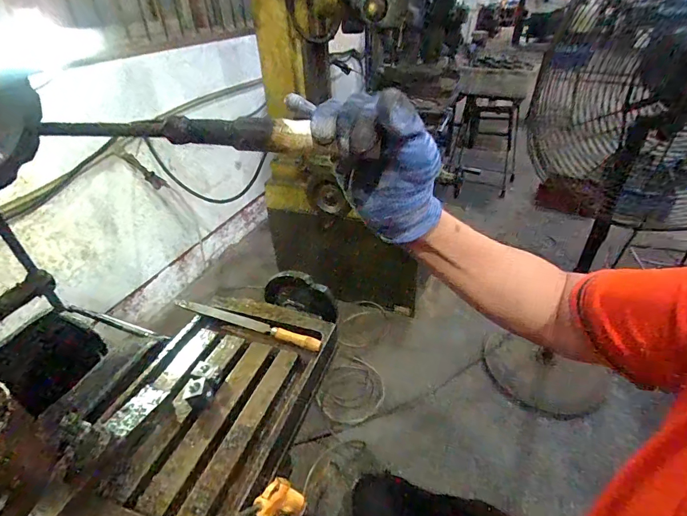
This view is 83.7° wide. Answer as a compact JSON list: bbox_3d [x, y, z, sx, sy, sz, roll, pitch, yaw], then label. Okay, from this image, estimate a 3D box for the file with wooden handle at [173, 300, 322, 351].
[{"bbox_3d":[-0.161,0.102,0.620,0.282,0.025,0.026,13,38,21],"label":"file with wooden handle"}]

